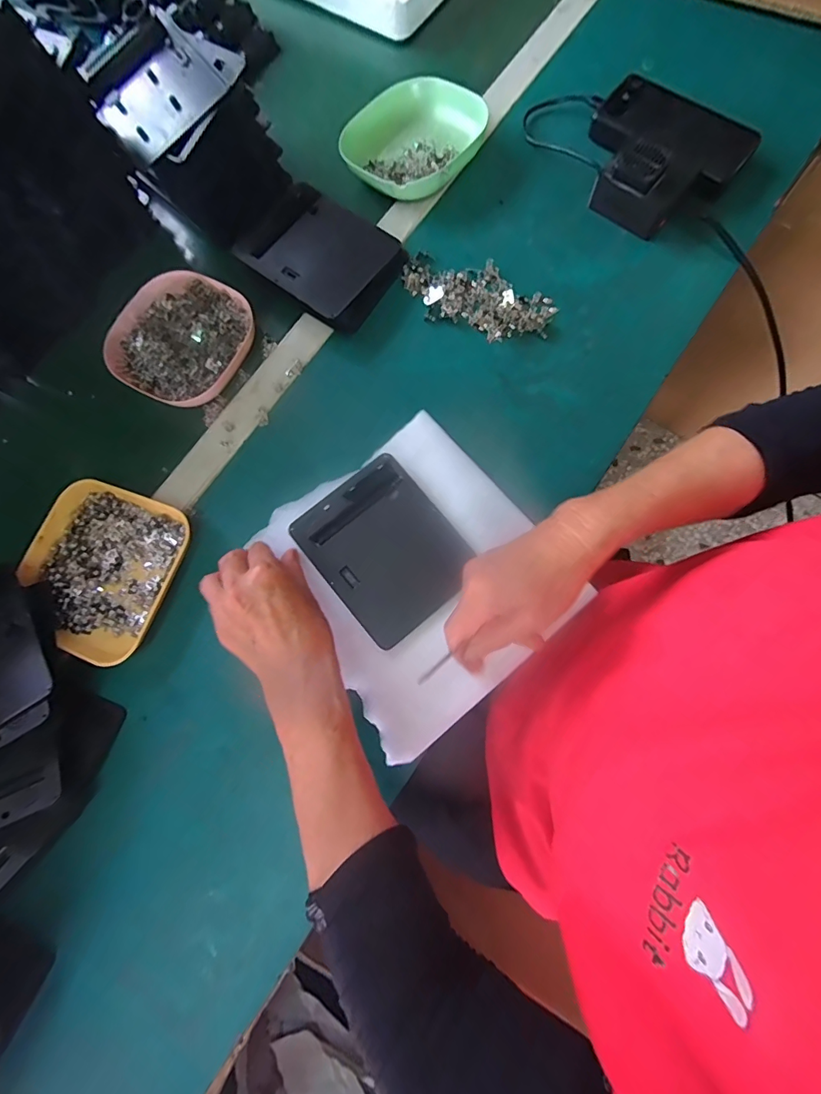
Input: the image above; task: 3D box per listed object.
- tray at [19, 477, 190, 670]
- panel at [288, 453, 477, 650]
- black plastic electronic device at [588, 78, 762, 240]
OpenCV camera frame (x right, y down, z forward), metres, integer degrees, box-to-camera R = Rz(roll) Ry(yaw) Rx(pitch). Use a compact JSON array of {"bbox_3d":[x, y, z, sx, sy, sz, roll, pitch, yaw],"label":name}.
[{"bbox_3d":[-0.284,0.018,0.407,0.136,0.018,0.144,18,79,8],"label":"tray"},{"bbox_3d":[-0.021,0.000,0.381,0.111,0.013,0.132,-40,77,-6],"label":"panel"},{"bbox_3d":[0.274,-0.431,0.468,0.154,0.035,0.072,39,82,12],"label":"black plastic electronic device"}]

